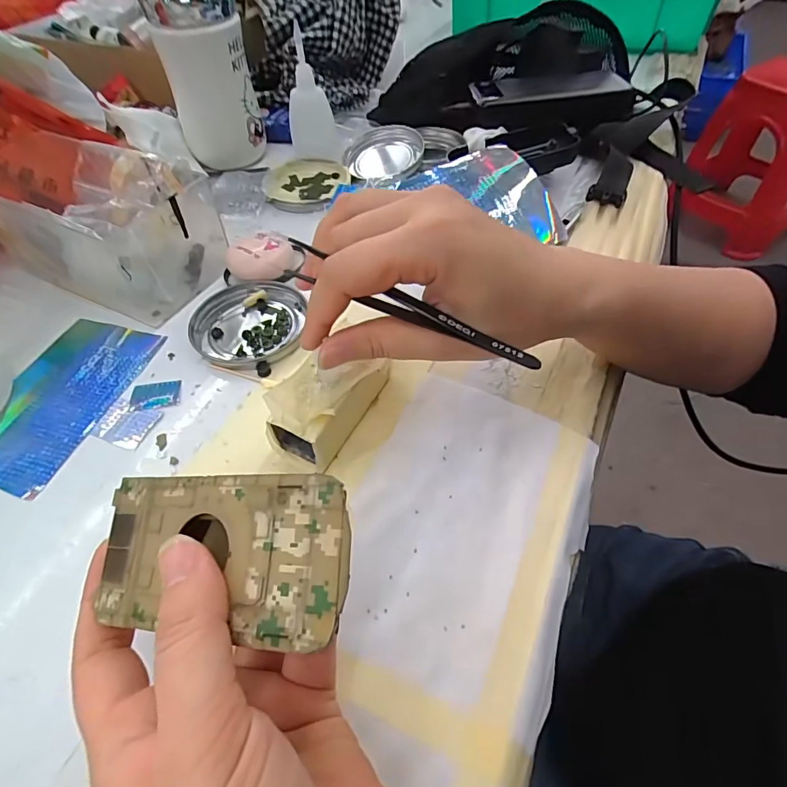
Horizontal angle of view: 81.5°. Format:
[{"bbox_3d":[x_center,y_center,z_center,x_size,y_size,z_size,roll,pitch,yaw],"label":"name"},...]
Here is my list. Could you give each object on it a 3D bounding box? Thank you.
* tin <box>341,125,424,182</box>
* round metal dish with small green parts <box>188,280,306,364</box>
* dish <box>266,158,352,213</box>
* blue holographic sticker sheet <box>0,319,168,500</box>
[{"bbox_3d":[-0.009,-0.229,0.438,0.077,0.021,0.079,-1,52,1],"label":"tin"},{"bbox_3d":[-0.103,-0.051,0.316,0.075,0.007,0.079,-1,52,1],"label":"round metal dish with small green parts"},{"bbox_3d":[-0.080,-0.196,0.429,0.075,0.012,0.079,-1,52,1],"label":"dish"},{"bbox_3d":[-0.209,-0.001,0.284,0.080,0.004,0.123,11,53,10],"label":"blue holographic sticker sheet"}]

